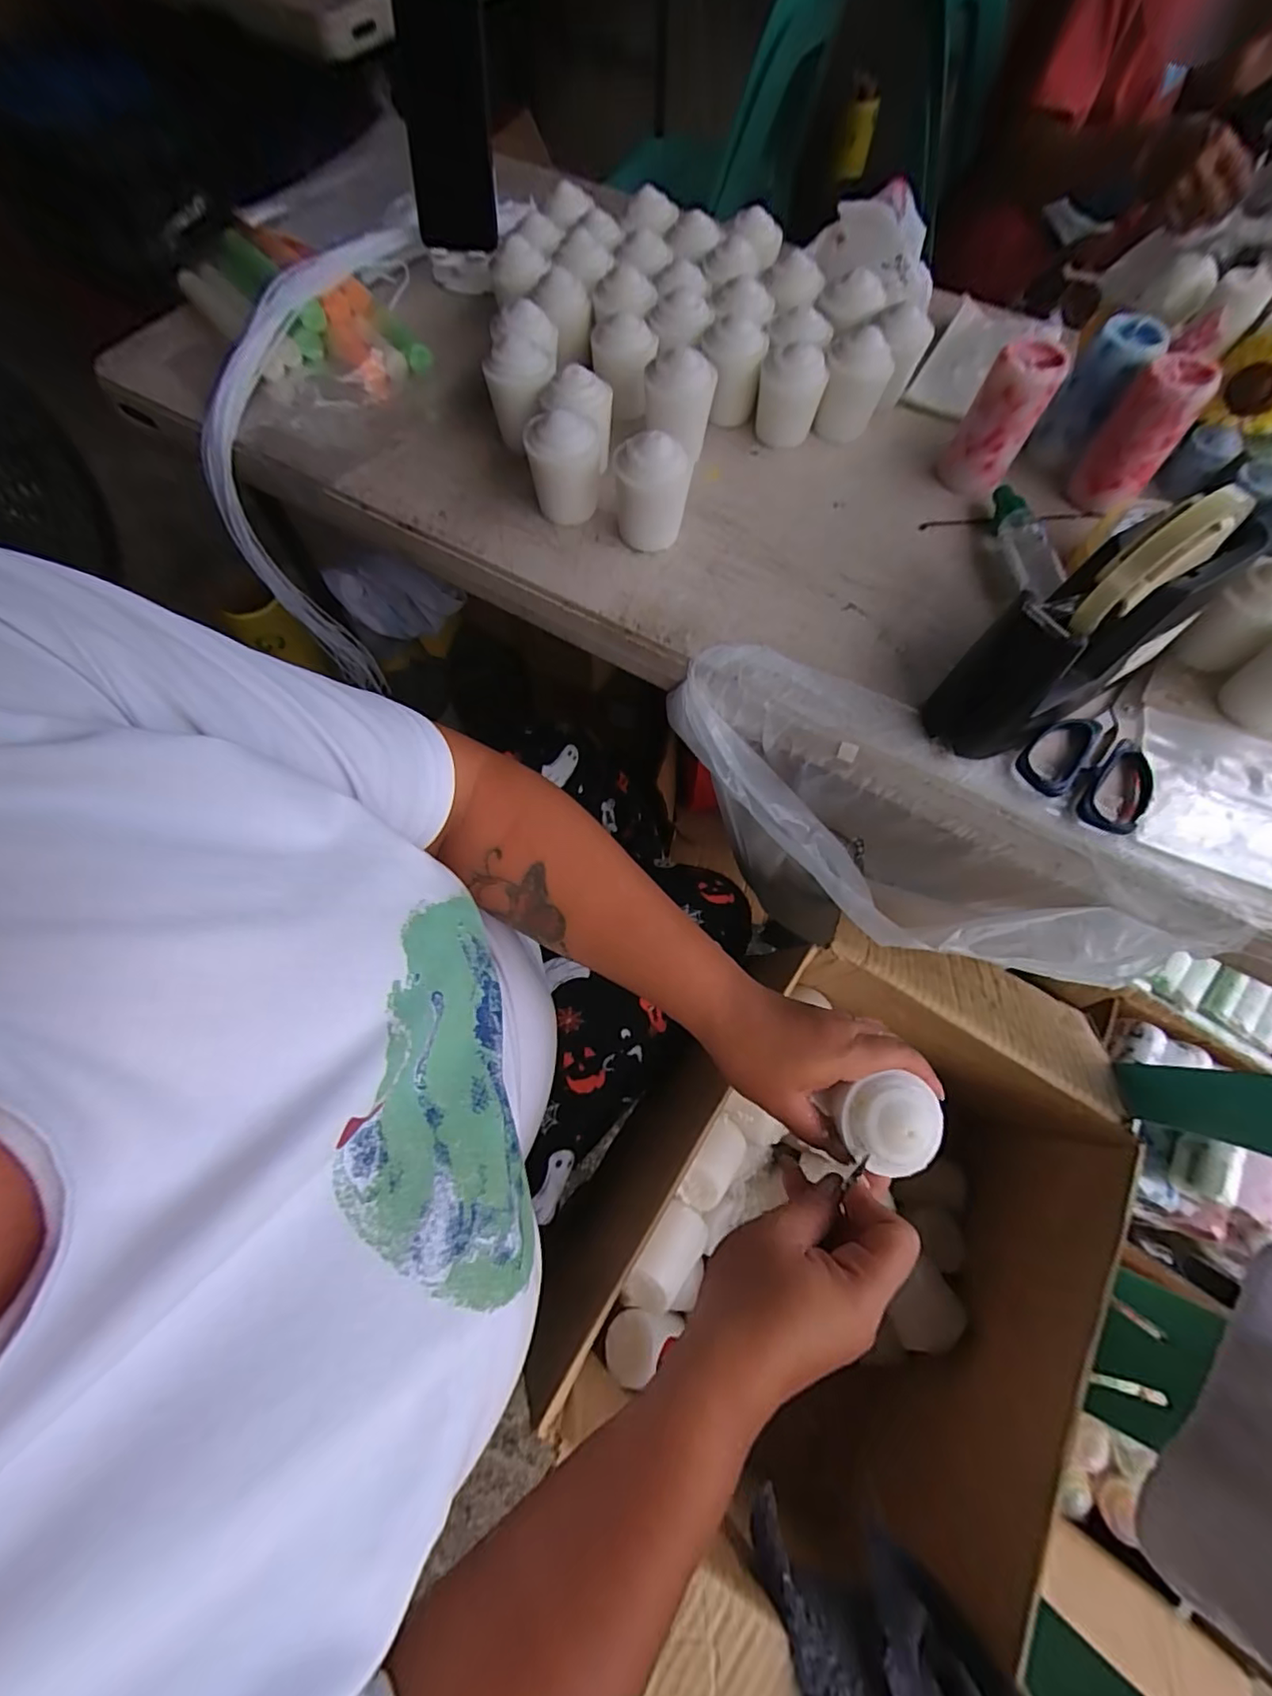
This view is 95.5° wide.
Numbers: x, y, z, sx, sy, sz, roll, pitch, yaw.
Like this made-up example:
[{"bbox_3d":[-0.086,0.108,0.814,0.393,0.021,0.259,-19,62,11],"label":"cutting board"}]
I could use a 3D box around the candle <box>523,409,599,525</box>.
[{"bbox_3d":[-0.055,-0.299,0.452,0.056,0.073,0.051,-1,67,0],"label":"candle"}]

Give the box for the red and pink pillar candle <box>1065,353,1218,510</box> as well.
[{"bbox_3d":[0.398,-0.324,0.459,0.054,0.092,0.046,41,73,15],"label":"red and pink pillar candle"}]

